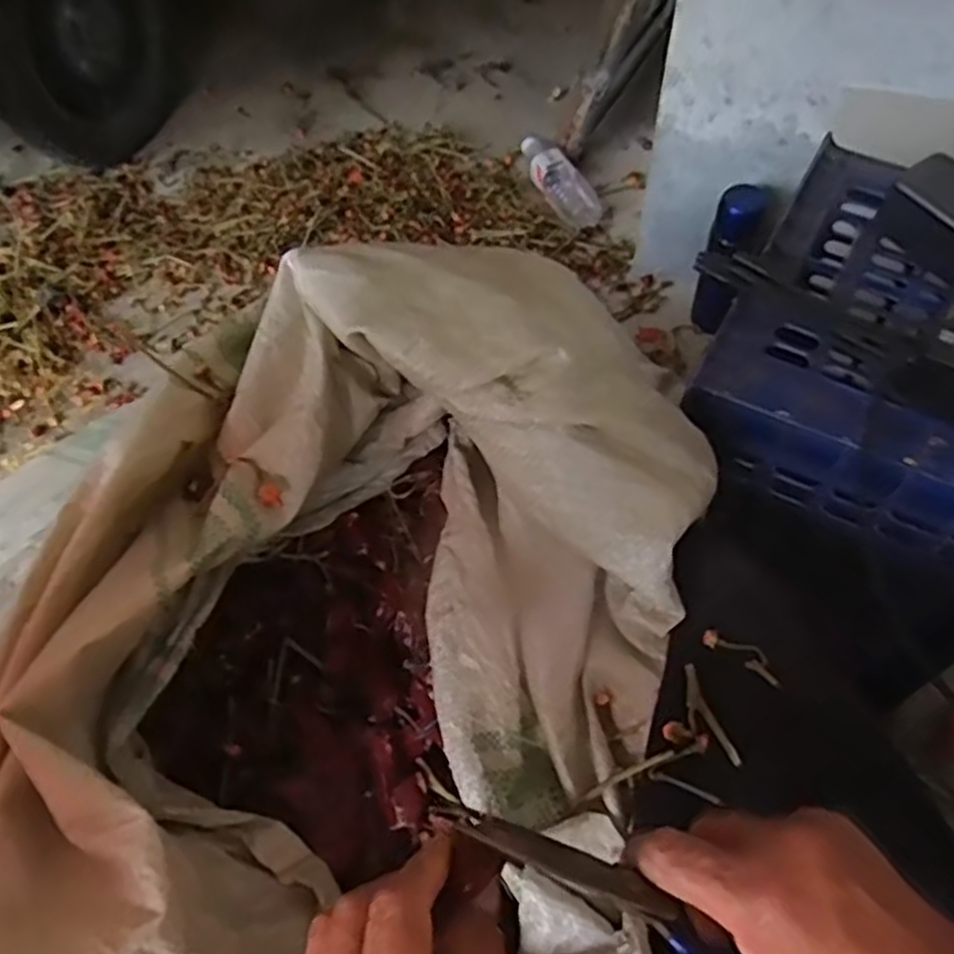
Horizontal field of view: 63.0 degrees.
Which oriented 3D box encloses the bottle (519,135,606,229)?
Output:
[{"bbox_3d":[0.145,-0.521,1.368,0.077,0.053,0.229,-27,60,-14],"label":"bottle"}]

